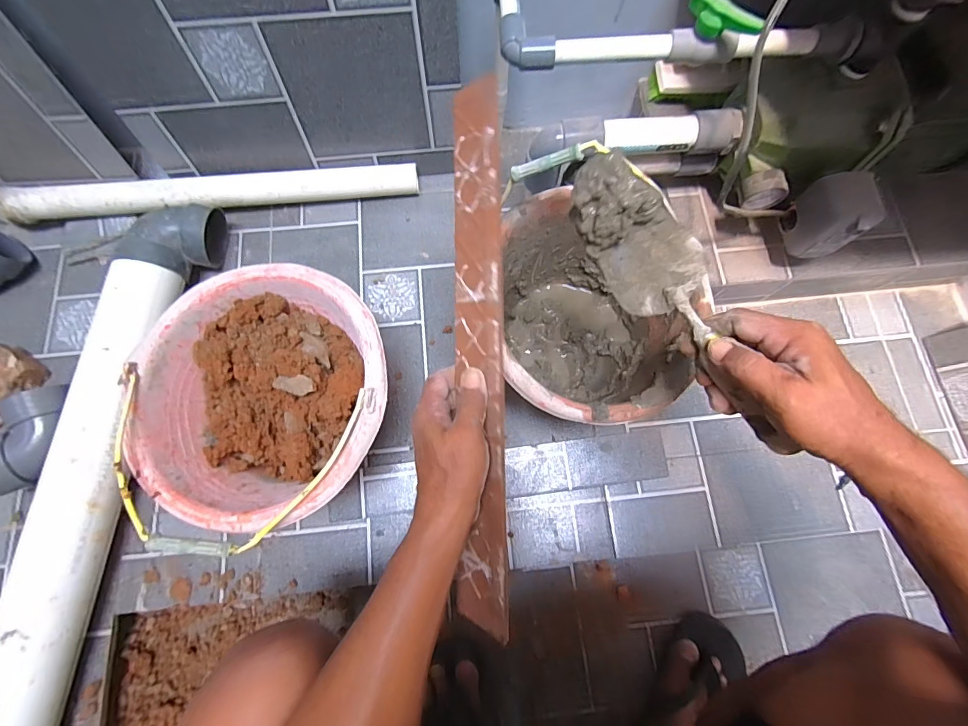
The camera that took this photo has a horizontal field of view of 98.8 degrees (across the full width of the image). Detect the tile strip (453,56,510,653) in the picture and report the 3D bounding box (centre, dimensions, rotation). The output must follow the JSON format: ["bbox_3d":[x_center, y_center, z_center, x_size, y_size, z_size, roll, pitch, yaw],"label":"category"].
[{"bbox_3d":[-0.005,0.015,0.378,0.007,0.058,0.491,-9,101,-45],"label":"tile strip"}]

